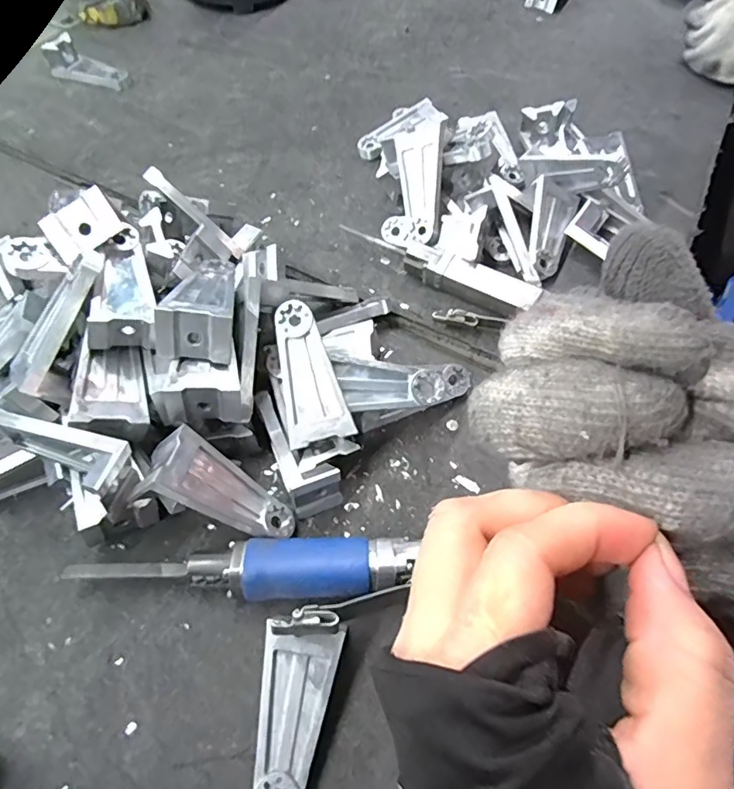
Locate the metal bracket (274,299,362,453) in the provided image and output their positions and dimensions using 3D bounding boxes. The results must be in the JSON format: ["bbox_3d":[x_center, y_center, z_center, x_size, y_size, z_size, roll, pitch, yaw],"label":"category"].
[{"bbox_3d":[-0.039,-0.014,0.340,0.041,0.014,0.090,-14,83,-10],"label":"metal bracket"}]

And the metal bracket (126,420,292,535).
[{"bbox_3d":[-0.087,0.061,0.321,0.095,0.020,0.044,37,57,-23],"label":"metal bracket"}]

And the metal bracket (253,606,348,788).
[{"bbox_3d":[-0.039,0.166,0.275,0.040,0.016,0.102,10,78,4],"label":"metal bracket"}]

